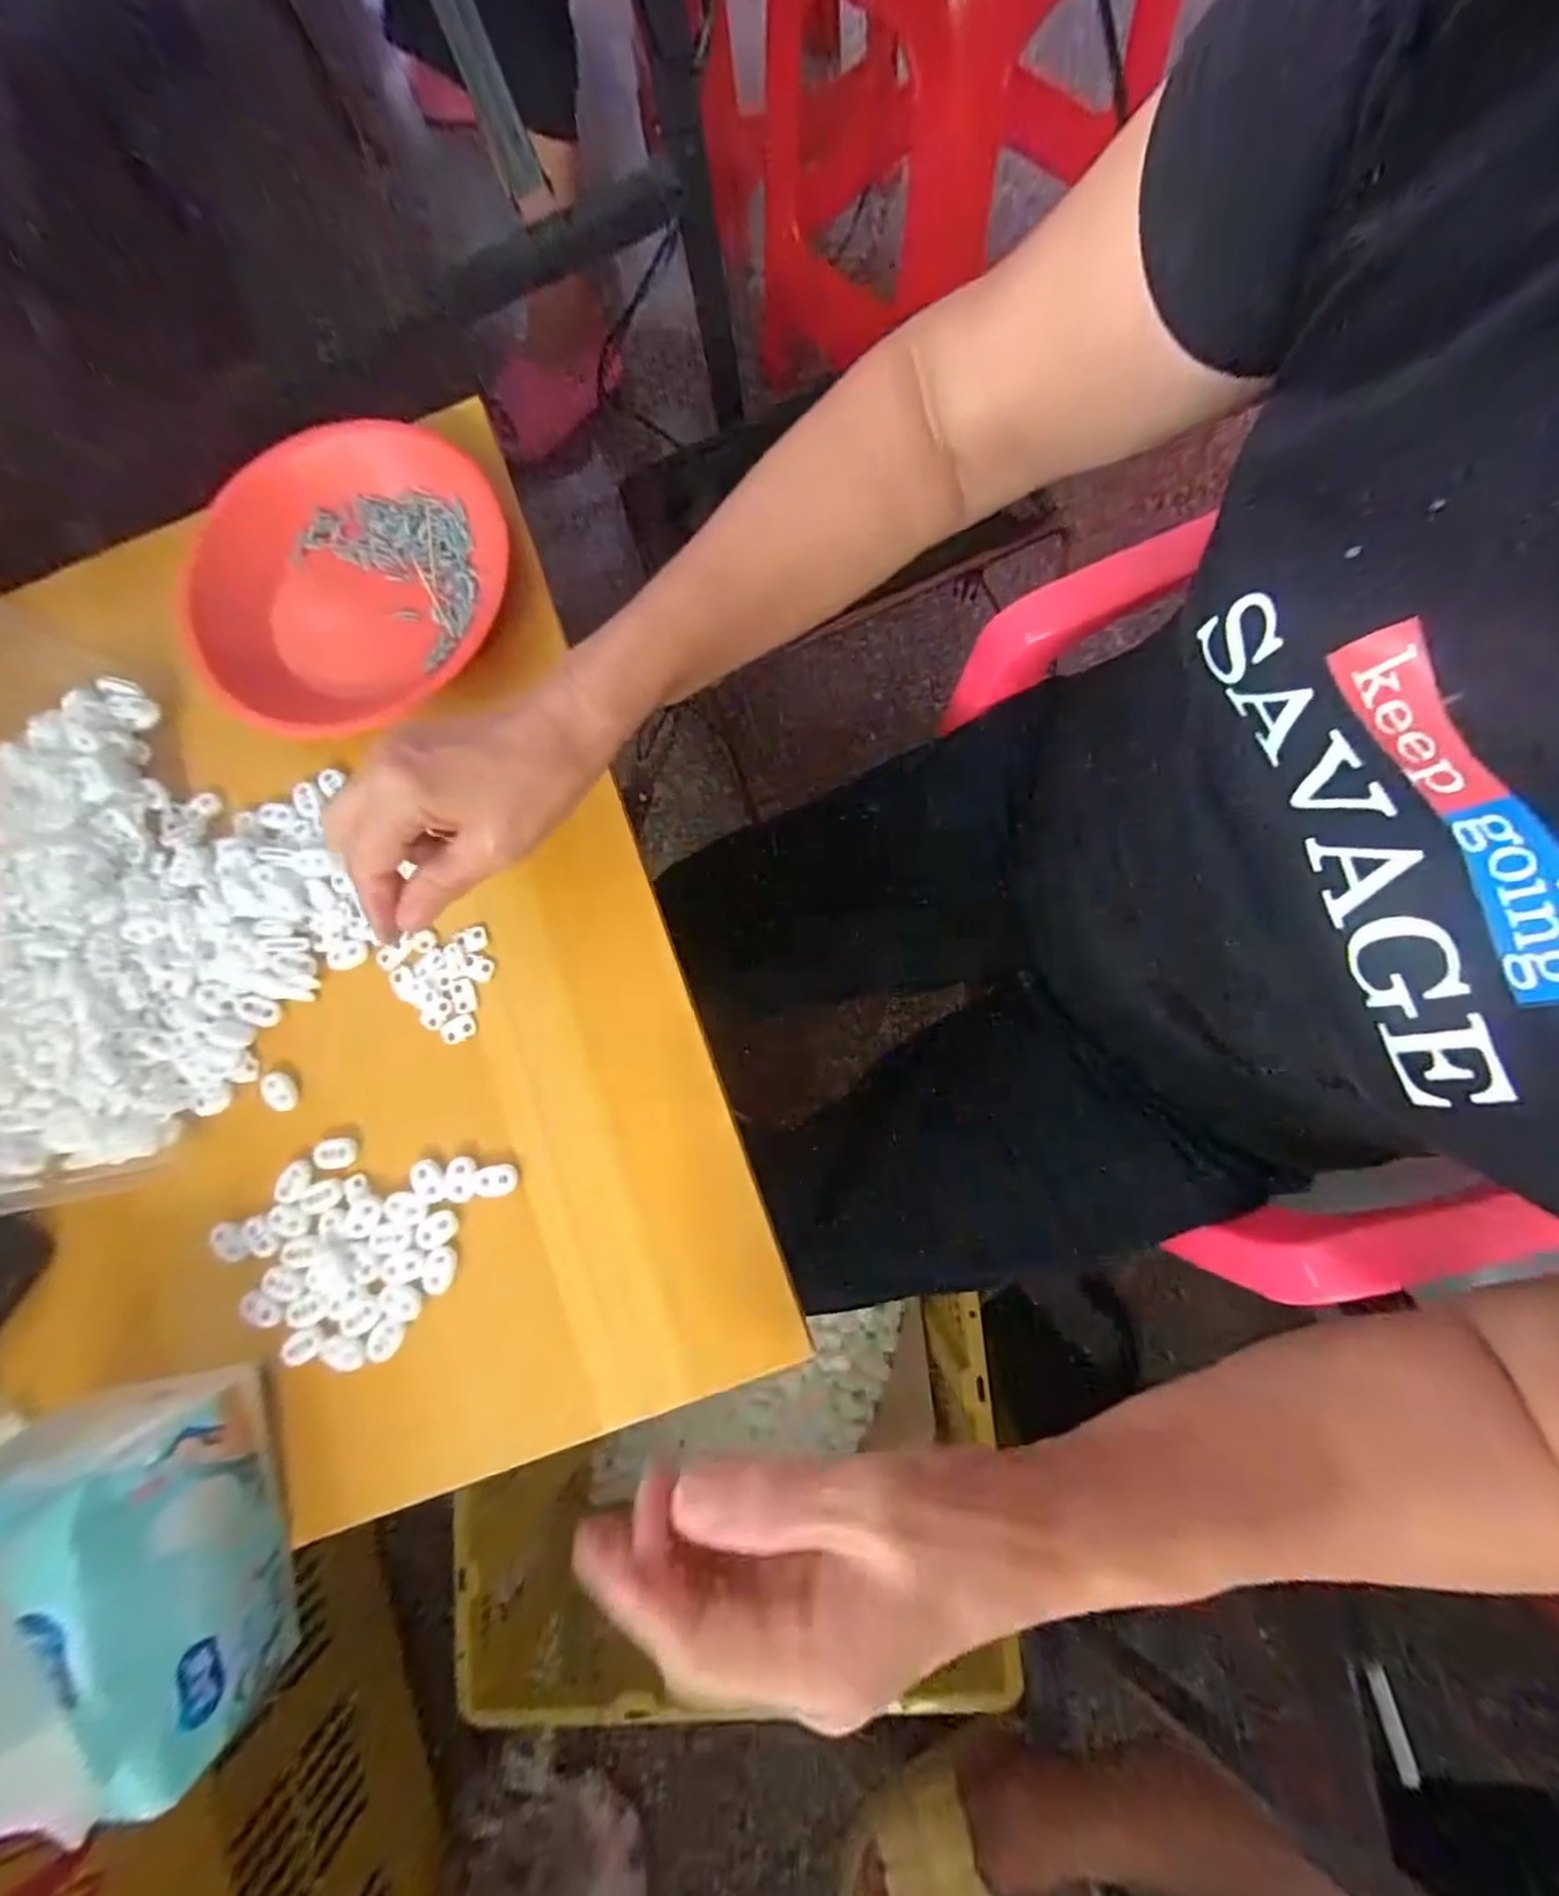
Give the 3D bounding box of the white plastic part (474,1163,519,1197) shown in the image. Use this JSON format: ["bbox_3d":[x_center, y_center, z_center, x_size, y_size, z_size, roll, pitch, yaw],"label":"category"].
[{"bbox_3d":[-0.147,0.120,0.349,0.023,0.004,0.016,-6,80,4],"label":"white plastic part"}]

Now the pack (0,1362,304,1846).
[{"bbox_3d":[-0.287,0.280,0.282,0.093,0.101,0.151,-17,81,-4],"label":"pack"}]

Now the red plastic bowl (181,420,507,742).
[{"bbox_3d":[-0.268,-0.228,0.406,0.187,0.030,0.192,-1,80,5],"label":"red plastic bowl"}]

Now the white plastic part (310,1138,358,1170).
[{"bbox_3d":[-0.238,0.110,0.360,0.024,0.004,0.016,-7,80,4],"label":"white plastic part"}]

